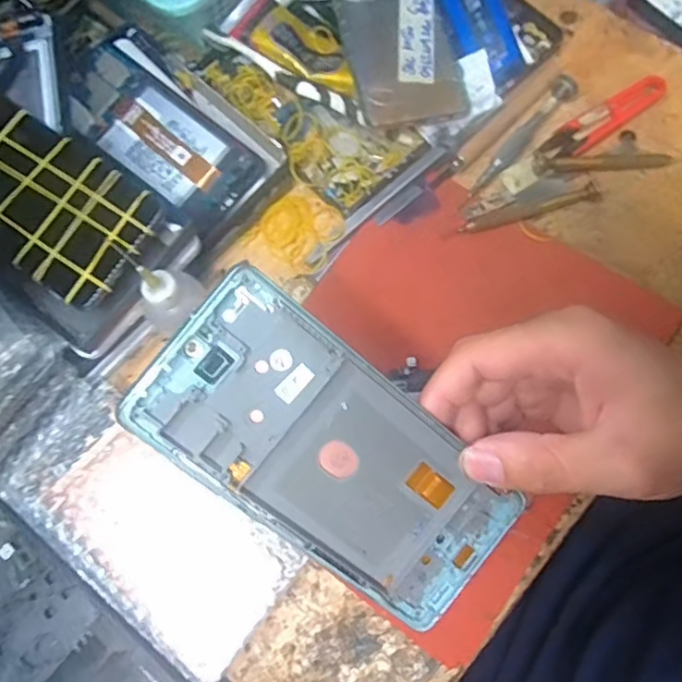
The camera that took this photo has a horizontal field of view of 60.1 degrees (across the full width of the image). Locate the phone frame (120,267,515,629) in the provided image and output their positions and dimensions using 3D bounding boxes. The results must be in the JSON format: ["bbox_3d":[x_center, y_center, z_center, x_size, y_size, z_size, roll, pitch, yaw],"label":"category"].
[{"bbox_3d":[-0.001,0.047,0.234,0.156,0.006,0.071,41,87,-16],"label":"phone frame"}]

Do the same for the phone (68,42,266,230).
[{"bbox_3d":[-0.128,-0.144,0.409,0.153,0.009,0.064,40,85,11],"label":"phone"}]

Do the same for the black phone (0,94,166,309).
[{"bbox_3d":[-0.181,-0.087,0.338,0.155,0.011,0.074,33,80,13],"label":"black phone"}]

